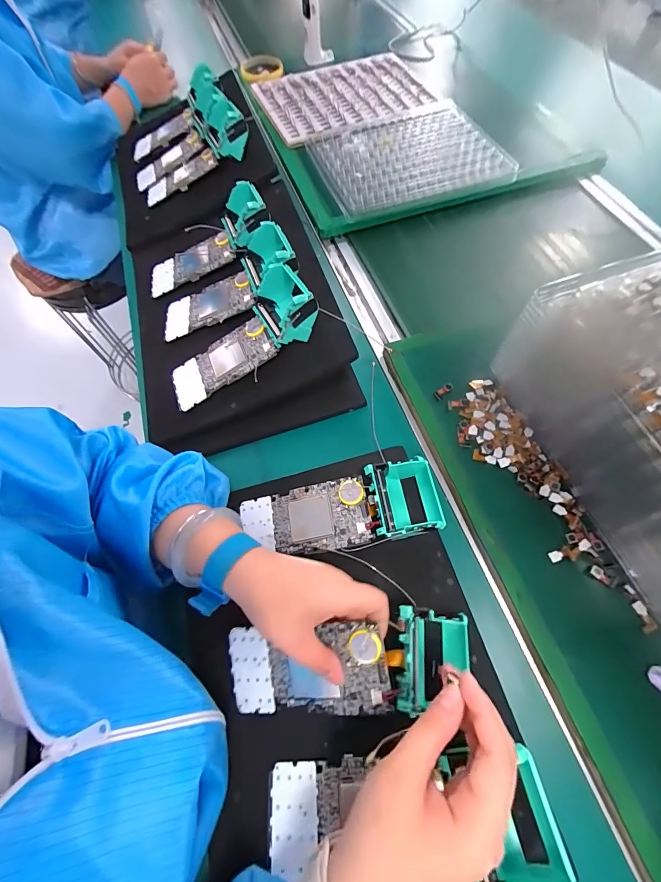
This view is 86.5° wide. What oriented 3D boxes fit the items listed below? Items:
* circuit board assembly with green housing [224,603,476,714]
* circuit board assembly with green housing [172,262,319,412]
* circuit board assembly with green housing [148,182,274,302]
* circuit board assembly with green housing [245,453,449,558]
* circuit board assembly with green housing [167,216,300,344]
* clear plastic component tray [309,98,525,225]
[{"bbox_3d":[0.012,0.173,0.274,0.189,0.034,0.064,-14,64,8],"label":"circuit board assembly with green housing"},{"bbox_3d":[-0.102,-0.109,0.383,0.190,0.042,0.080,-33,65,16],"label":"circuit board assembly with green housing"},{"bbox_3d":[-0.164,-0.261,0.466,0.191,0.030,0.078,-24,63,22],"label":"circuit board assembly with green housing"},{"bbox_3d":[0.008,0.066,0.333,0.193,0.035,0.075,-11,65,-2],"label":"circuit board assembly with green housing"},{"bbox_3d":[-0.125,-0.181,0.416,0.187,0.030,0.080,-26,63,20],"label":"circuit board assembly with green housing"},{"bbox_3d":[0.118,-0.477,0.578,0.279,0.026,0.244,-21,65,-5],"label":"clear plastic component tray"}]

